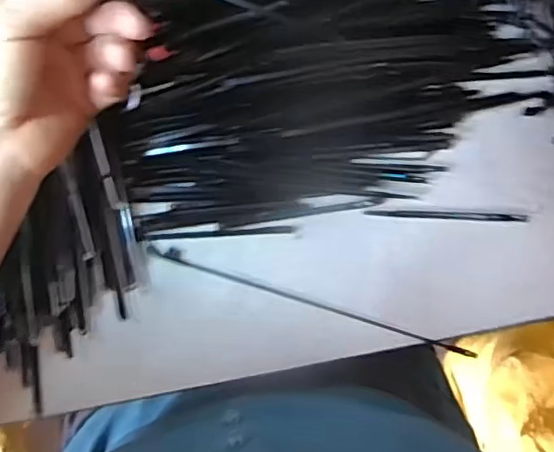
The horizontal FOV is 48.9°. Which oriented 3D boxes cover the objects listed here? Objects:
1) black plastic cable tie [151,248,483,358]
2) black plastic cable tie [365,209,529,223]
[{"bbox_3d":[0.022,0.045,0.357,0.202,0.004,0.006,19,90,-3],"label":"black plastic cable tie"},{"bbox_3d":[0.102,-0.006,0.364,0.096,0.004,0.005,2,91,-3],"label":"black plastic cable tie"}]

